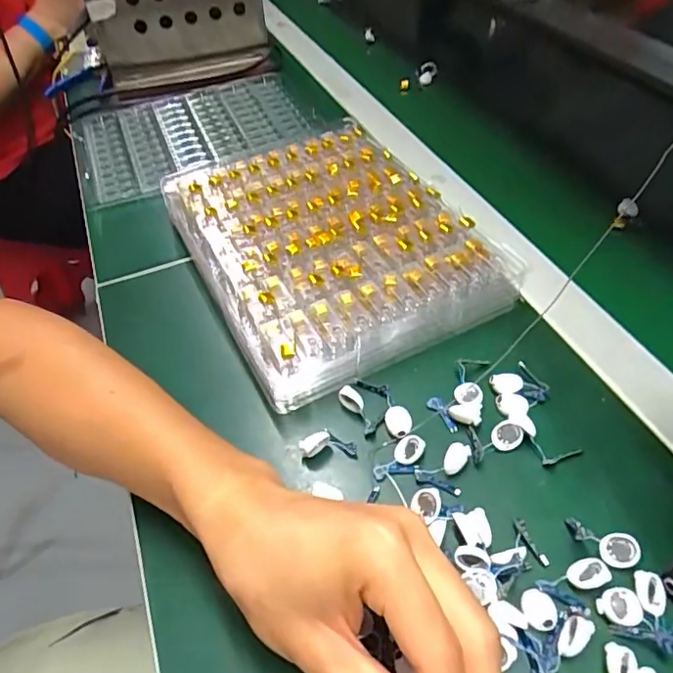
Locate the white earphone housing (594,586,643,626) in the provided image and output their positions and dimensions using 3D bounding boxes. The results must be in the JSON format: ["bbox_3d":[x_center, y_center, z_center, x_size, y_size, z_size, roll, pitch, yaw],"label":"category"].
[{"bbox_3d":[0.133,0.128,0.260,0.020,0.005,0.016,-6,48,0],"label":"white earphone housing"}]

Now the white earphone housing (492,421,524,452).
[{"bbox_3d":[0.101,0.059,0.324,0.016,0.010,0.017,-3,48,3],"label":"white earphone housing"}]

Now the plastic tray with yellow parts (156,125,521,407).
[{"bbox_3d":[-0.013,-0.085,0.440,0.194,0.035,0.270,-23,50,-15],"label":"plastic tray with yellow parts"}]

